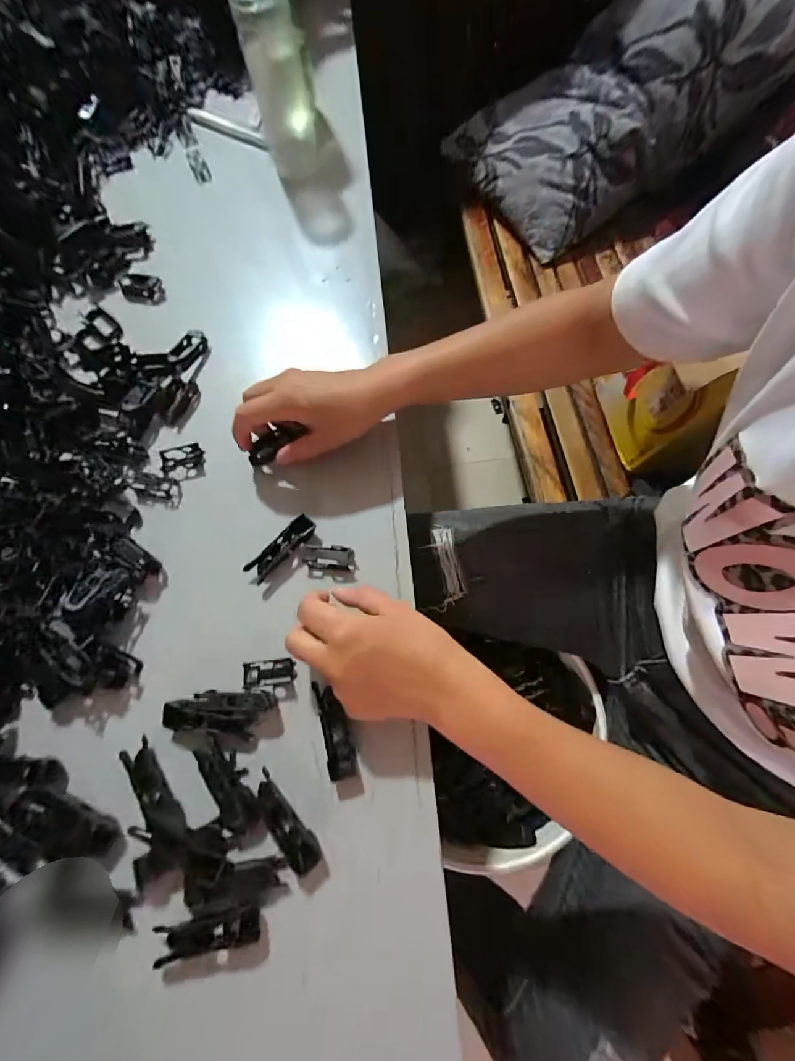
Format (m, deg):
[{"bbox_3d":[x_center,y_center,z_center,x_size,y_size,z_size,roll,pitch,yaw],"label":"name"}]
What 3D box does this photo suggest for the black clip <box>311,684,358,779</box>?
[{"bbox_3d":[-0.047,0.144,0.292,0.017,0.014,0.065,-19,68,-6],"label":"black clip"}]

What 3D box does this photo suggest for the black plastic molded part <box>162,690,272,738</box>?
[{"bbox_3d":[-0.131,0.132,0.292,0.071,0.020,0.029,1,71,4],"label":"black plastic molded part"}]

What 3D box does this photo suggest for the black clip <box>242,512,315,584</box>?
[{"bbox_3d":[-0.098,0.016,0.337,0.018,0.014,0.068,41,78,15],"label":"black clip"}]

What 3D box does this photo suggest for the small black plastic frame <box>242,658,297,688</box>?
[{"bbox_3d":[-0.099,0.109,0.310,0.040,0.007,0.019,-9,71,0],"label":"small black plastic frame"}]

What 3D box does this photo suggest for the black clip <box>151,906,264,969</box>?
[{"bbox_3d":[-0.119,0.253,0.253,0.064,0.011,0.017,-12,71,-1],"label":"black clip"}]

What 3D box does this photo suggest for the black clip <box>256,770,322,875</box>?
[{"bbox_3d":[-0.077,0.197,0.271,0.019,0.009,0.065,-42,74,-11],"label":"black clip"}]

